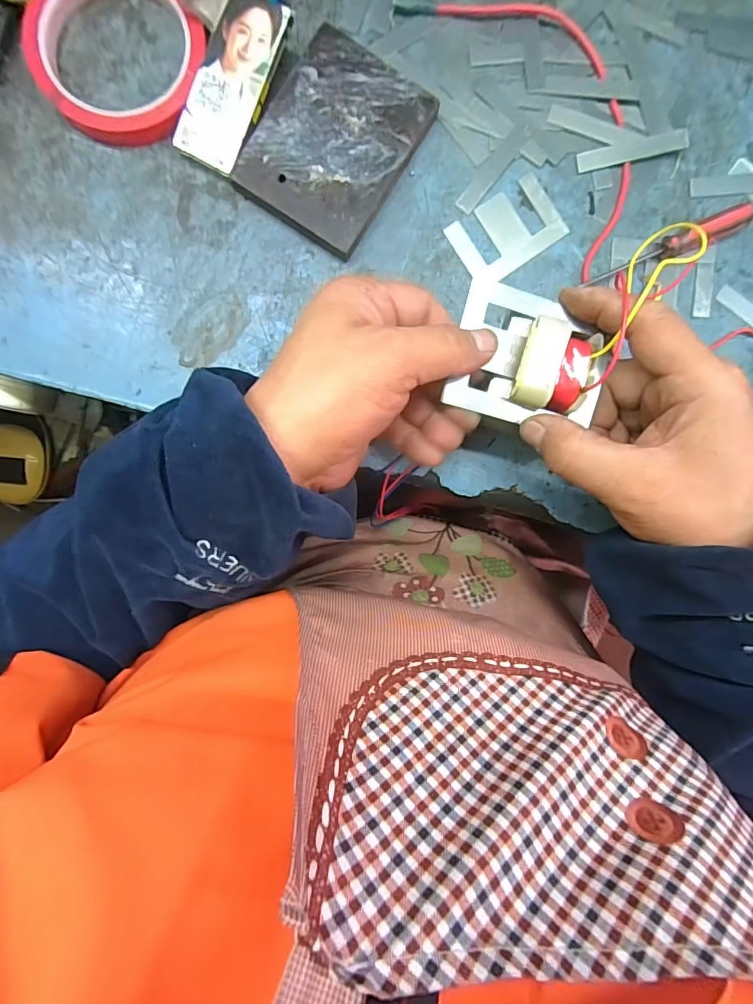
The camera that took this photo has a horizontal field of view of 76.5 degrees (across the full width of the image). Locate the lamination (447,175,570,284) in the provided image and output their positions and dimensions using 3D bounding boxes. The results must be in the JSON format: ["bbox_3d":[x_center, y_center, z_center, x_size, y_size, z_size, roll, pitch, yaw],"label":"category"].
[{"bbox_3d":[0.081,-0.166,0.292,0.065,0.004,0.043,-33,94,0],"label":"lamination"}]

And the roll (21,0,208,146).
[{"bbox_3d":[-0.146,-0.257,0.271,0.096,0.016,0.096,0,93,-2],"label":"roll"}]

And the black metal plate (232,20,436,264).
[{"bbox_3d":[-0.024,-0.209,0.282,0.082,0.013,0.103,31,91,-4],"label":"black metal plate"}]

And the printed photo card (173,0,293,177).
[{"bbox_3d":[-0.081,-0.235,0.268,0.037,0.004,0.086,27,103,-1],"label":"printed photo card"}]

